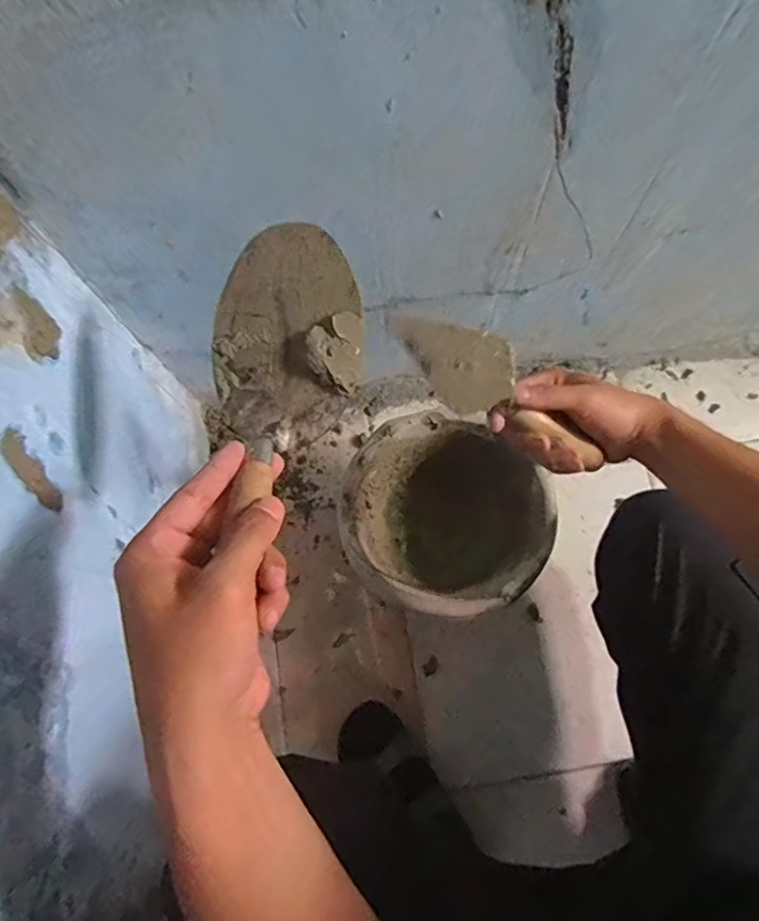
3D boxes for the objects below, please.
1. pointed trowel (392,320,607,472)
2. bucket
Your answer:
[{"bbox_3d":[0.107,-0.048,0.452,0.220,0.043,0.057,30,73,-28],"label":"pointed trowel"},{"bbox_3d":[0.080,0.090,0.783,0.245,0.205,0.231,0,74,1],"label":"bucket"}]

